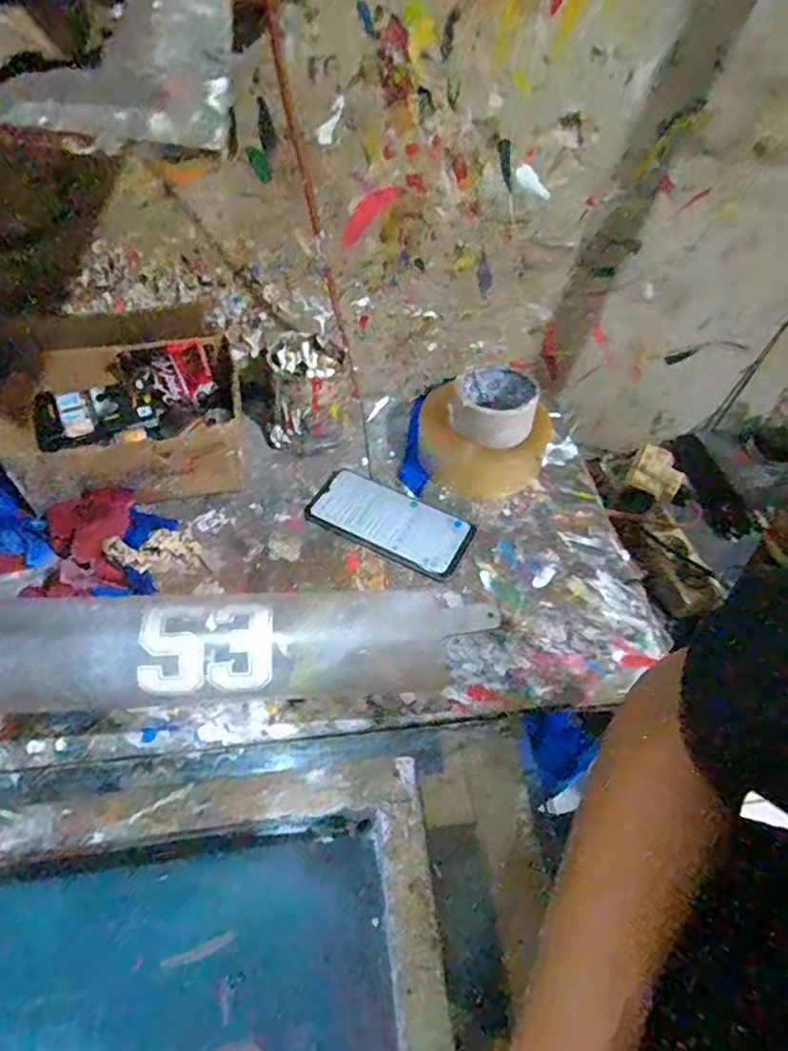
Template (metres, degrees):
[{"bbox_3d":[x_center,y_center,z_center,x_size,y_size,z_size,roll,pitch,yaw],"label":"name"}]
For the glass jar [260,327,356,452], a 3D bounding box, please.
[{"bbox_3d":[-0.091,-0.140,0.633,0.089,0.091,0.091,2,53,-3],"label":"glass jar"}]

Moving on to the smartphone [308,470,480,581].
[{"bbox_3d":[-0.002,-0.007,0.586,0.157,0.008,0.080,25,55,14],"label":"smartphone"}]

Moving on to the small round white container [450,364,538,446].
[{"bbox_3d":[0.099,-0.119,0.593,0.083,0.052,0.078,2,53,-3],"label":"small round white container"}]

